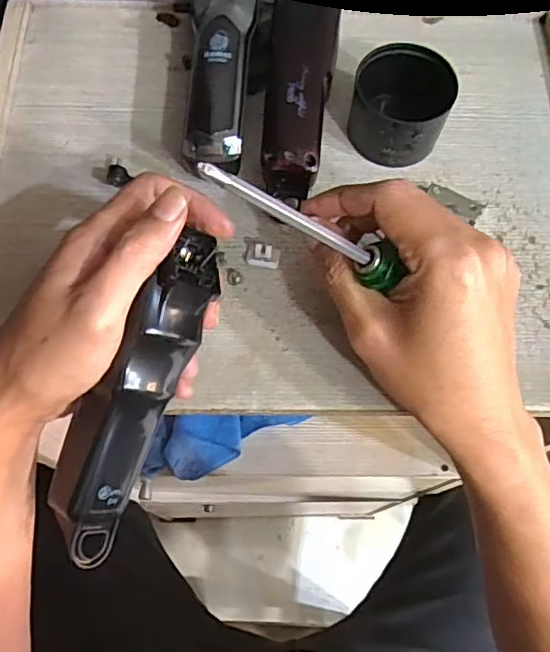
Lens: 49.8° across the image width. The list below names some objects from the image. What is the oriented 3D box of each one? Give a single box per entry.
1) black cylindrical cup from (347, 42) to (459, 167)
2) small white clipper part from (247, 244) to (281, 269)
[{"bbox_3d":[0.081,-0.145,0.382,0.062,0.039,0.071,10,67,3],"label":"black cylindrical cup"},{"bbox_3d":[-0.007,-0.042,0.357,0.019,0.011,0.012,7,67,1],"label":"small white clipper part"}]

